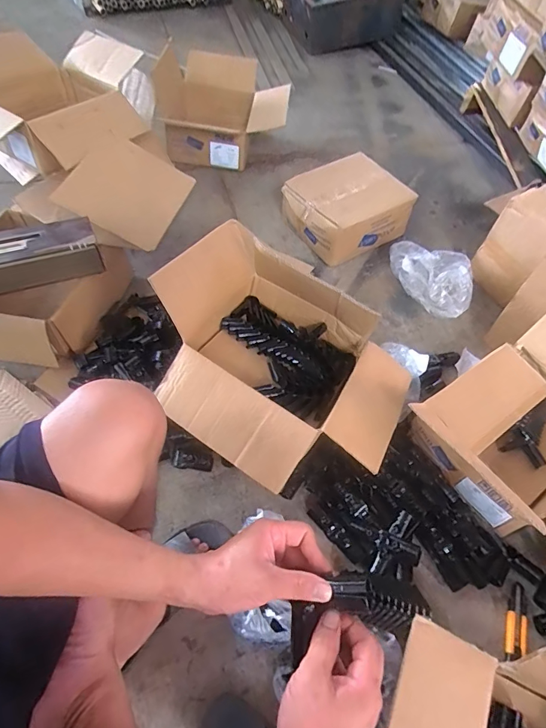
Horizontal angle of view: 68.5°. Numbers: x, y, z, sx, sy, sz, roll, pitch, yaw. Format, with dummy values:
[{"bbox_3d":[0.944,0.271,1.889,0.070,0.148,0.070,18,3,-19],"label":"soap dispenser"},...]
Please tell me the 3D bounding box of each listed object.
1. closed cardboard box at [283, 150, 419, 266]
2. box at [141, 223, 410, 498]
[{"bbox_3d":[0.219,-0.475,1.240,0.328,0.144,0.285,-28,63,-22],"label":"closed cardboard box"},{"bbox_3d":[0.011,0.006,0.786,0.490,0.234,0.383,32,59,15],"label":"box"}]

